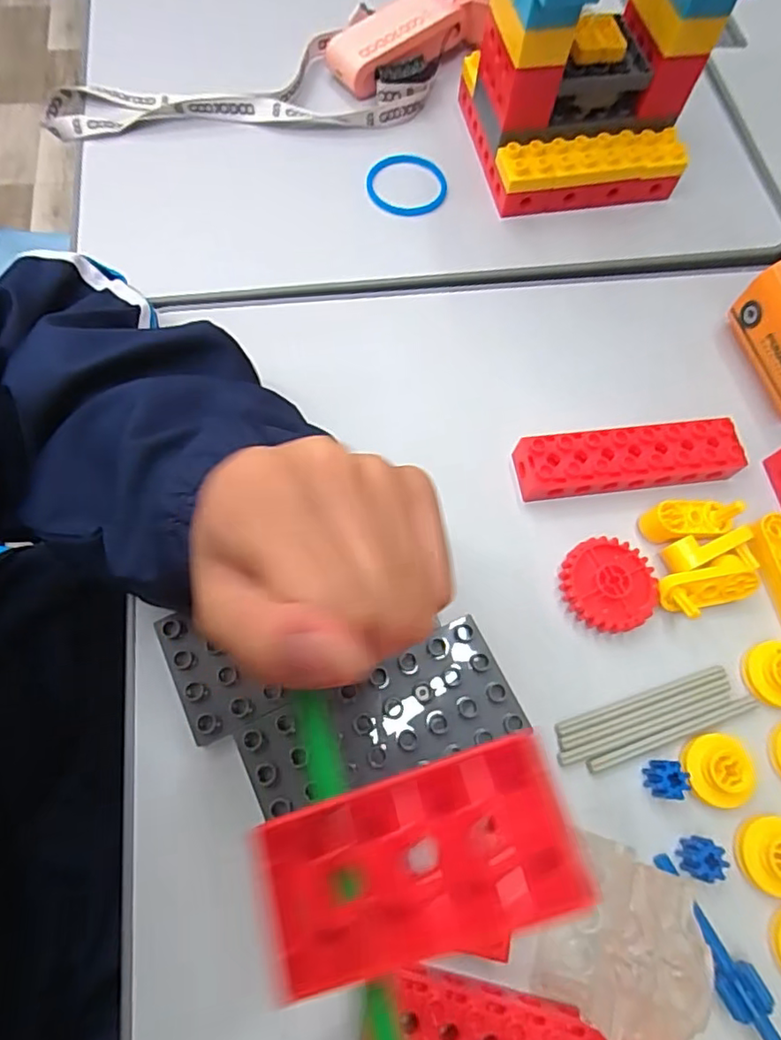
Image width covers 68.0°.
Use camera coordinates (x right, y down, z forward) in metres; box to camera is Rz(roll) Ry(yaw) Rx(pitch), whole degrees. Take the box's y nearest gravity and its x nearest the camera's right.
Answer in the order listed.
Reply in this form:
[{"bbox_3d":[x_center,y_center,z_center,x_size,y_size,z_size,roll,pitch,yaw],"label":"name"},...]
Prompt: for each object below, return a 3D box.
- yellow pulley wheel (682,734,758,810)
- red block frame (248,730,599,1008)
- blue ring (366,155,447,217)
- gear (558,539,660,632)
[{"bbox_3d":[0.155,0.118,0.273,0.030,0.009,0.031,1,69,-4],"label":"yellow pulley wheel"},{"bbox_3d":[0.005,0.072,0.124,0.064,0.019,0.033,-21,77,3],"label":"red block frame"},{"bbox_3d":[0.014,-0.237,0.407,0.052,0.011,0.059,41,71,11],"label":"blue ring"},{"bbox_3d":[0.114,0.034,0.305,0.047,0.012,0.048,1,69,-4],"label":"gear"}]

